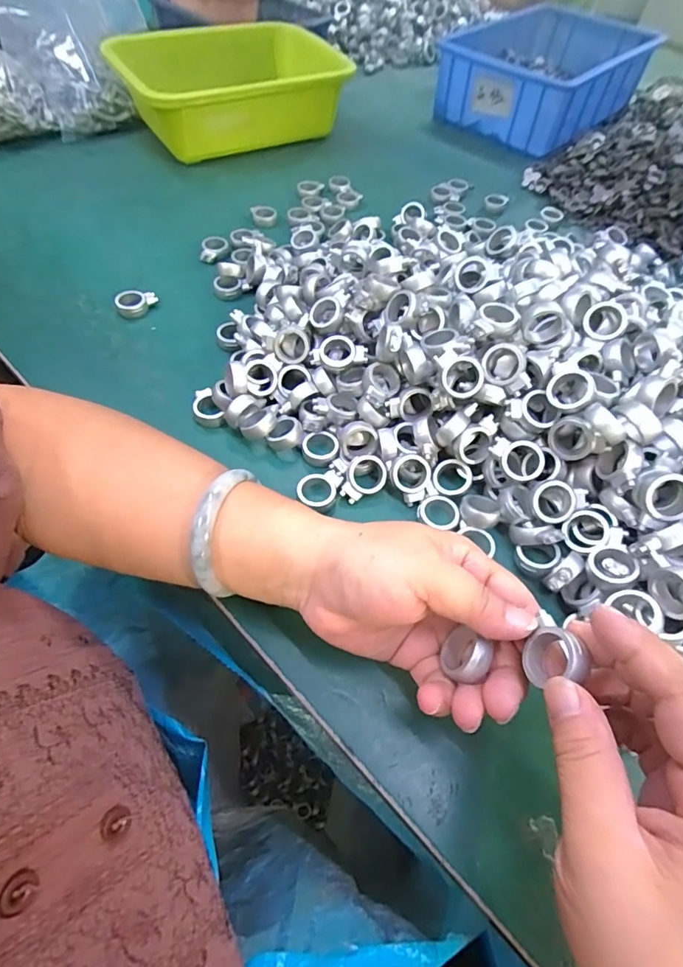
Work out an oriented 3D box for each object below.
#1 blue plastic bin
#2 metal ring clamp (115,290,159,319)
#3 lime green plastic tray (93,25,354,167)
[{"bbox_3d":[0.296,-0.591,0.678,0.205,0.093,0.299,35,62,18],"label":"blue plastic bin"},{"bbox_3d":[-0.177,-0.157,0.404,0.035,0.015,0.023,-21,61,-16],"label":"metal ring clamp"},{"bbox_3d":[-0.131,-0.483,0.585,0.262,0.090,0.182,-25,62,-18],"label":"lime green plastic tray"}]

